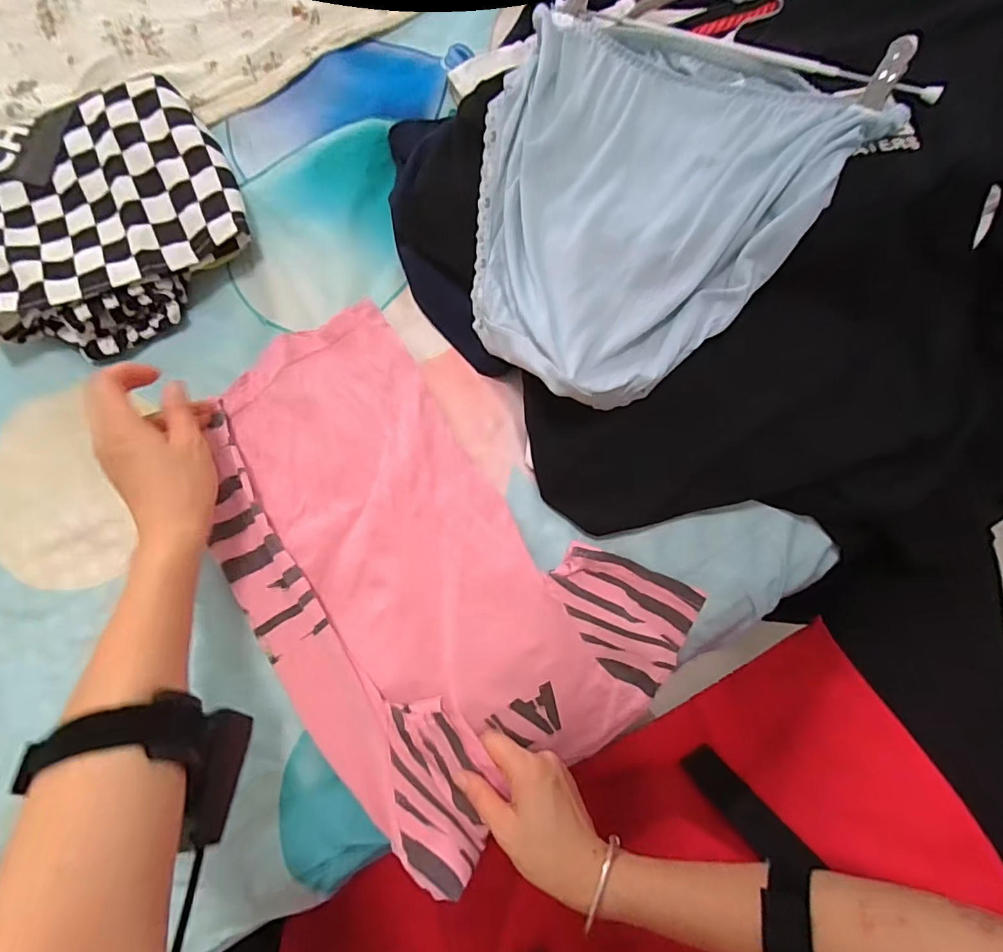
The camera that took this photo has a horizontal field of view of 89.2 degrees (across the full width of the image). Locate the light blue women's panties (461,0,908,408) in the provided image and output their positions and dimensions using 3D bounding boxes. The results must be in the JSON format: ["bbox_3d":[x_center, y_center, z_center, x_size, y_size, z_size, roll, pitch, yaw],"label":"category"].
[{"bbox_3d":[0.084,-0.212,0.386,0.248,0.094,0.283,44,86,7],"label":"light blue women's panties"}]

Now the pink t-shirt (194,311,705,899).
[{"bbox_3d":[-0.061,0.060,0.396,0.256,0.042,0.389,-37,83,-3],"label":"pink t-shirt"}]

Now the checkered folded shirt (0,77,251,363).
[{"bbox_3d":[-0.332,-0.215,0.418,0.220,0.046,0.207,-28,82,-2],"label":"checkered folded shirt"}]

